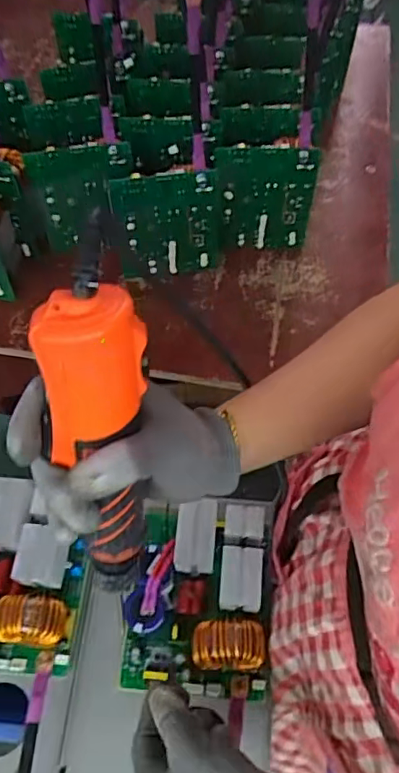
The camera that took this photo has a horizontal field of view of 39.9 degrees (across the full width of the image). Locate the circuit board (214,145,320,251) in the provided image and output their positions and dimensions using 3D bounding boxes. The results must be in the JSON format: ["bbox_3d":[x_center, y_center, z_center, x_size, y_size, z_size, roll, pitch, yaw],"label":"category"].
[{"bbox_3d":[0.079,-0.227,0.673,0.116,0.149,0.010,-3,60,2],"label":"circuit board"}]

